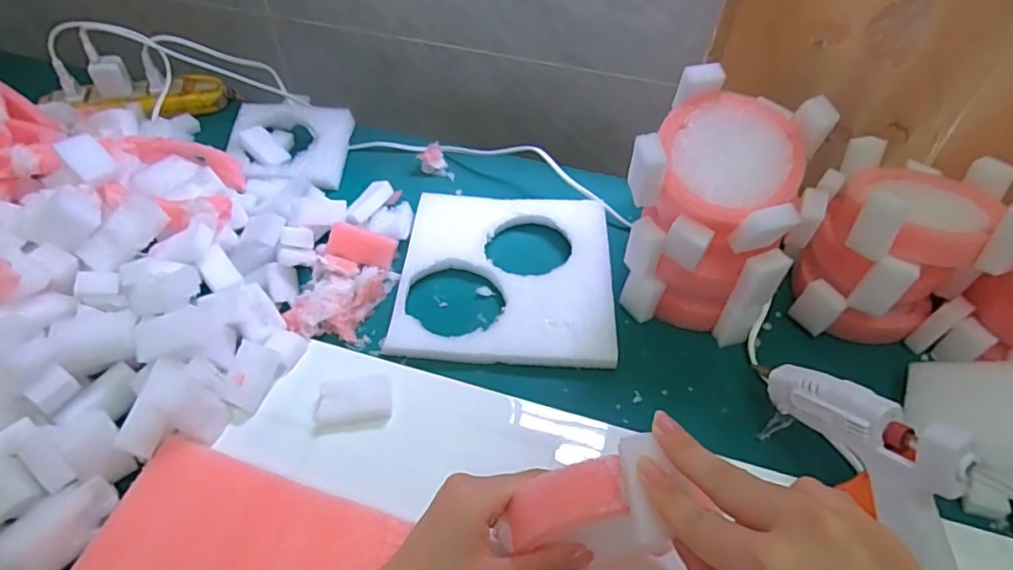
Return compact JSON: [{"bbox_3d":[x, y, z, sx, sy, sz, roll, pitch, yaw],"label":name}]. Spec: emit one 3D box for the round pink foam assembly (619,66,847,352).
[{"bbox_3d":[0.152,-0.051,0.430,0.118,0.159,0.104,20,51,15],"label":"round pink foam assembly"}]

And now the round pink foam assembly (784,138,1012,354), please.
[{"bbox_3d":[0.291,-0.033,0.440,0.131,0.126,0.123,1,49,-1],"label":"round pink foam assembly"}]

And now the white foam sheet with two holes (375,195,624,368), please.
[{"bbox_3d":[0.001,-0.013,0.490,0.173,0.016,0.177,3,49,0],"label":"white foam sheet with two holes"}]

